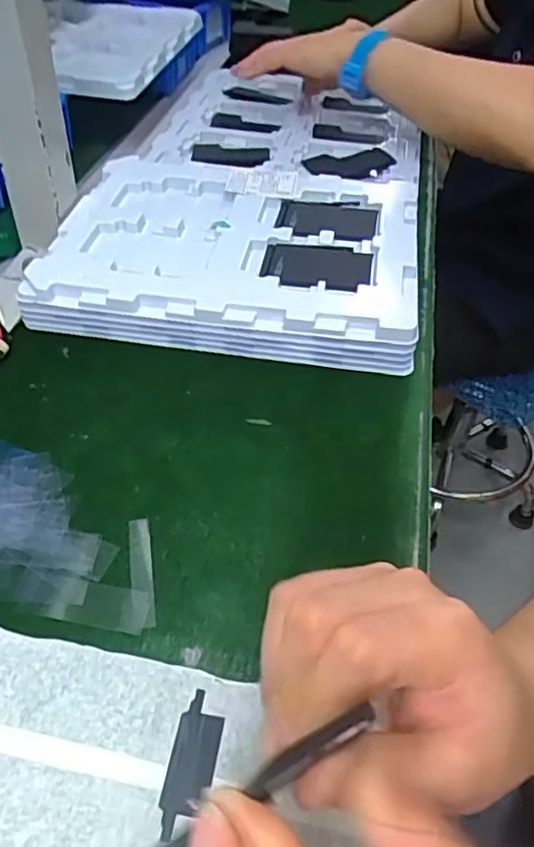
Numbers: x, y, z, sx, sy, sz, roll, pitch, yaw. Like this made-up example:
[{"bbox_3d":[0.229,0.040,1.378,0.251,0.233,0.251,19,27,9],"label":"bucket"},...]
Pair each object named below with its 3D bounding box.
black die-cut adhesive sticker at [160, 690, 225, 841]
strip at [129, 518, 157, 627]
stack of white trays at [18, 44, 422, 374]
[{"bbox_3d":[-0.031,0.140,0.262,0.018,0.004,0.055,10,44,5],"label":"black die-cut adhesive sticker"},{"bbox_3d":[-0.064,0.075,0.323,0.011,0.004,0.062,-4,45,-10],"label":"strip"},{"bbox_3d":[-0.004,-0.248,0.611,0.279,0.046,0.520,7,44,2],"label":"stack of white trays"}]

